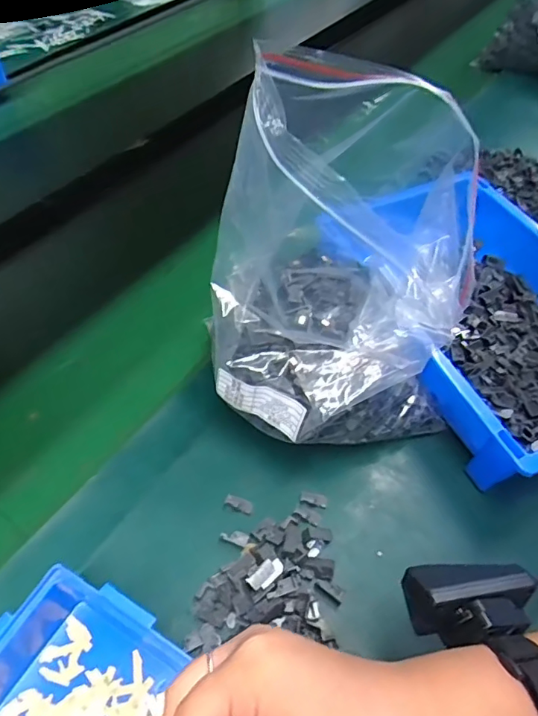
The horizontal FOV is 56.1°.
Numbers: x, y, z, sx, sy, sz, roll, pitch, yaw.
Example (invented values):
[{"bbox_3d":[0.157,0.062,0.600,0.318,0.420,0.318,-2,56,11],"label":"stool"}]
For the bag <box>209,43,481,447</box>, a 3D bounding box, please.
[{"bbox_3d":[0.047,-0.044,0.382,0.182,0.244,0.160,-12,54,-12],"label":"bag"}]

